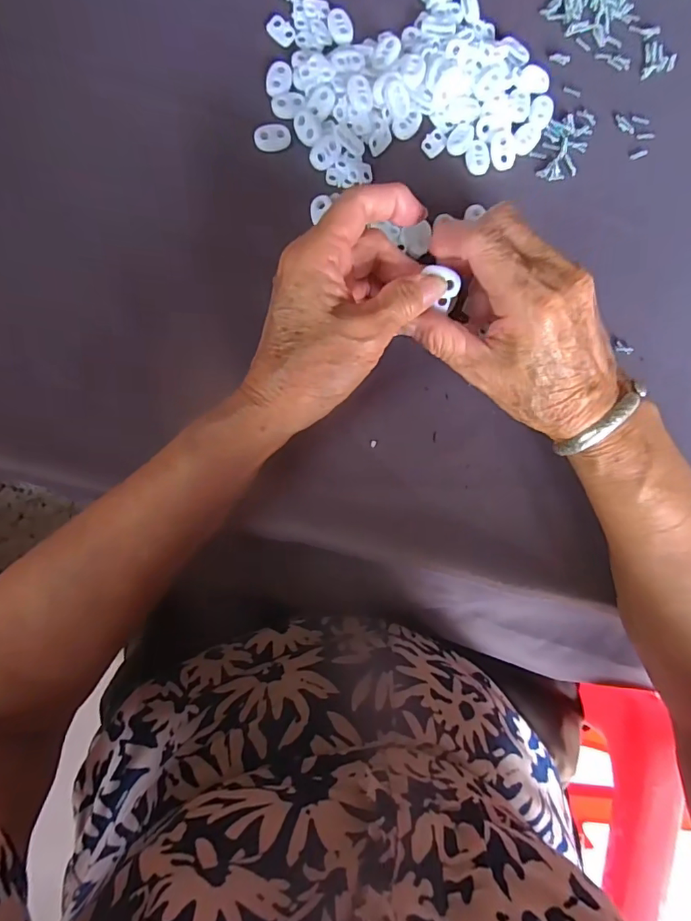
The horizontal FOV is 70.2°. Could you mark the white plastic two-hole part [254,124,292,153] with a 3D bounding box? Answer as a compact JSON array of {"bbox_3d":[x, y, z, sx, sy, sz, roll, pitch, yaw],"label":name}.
[{"bbox_3d":[-0.046,-0.204,0.310,0.022,0.008,0.012,-10,86,-7],"label":"white plastic two-hole part"}]

